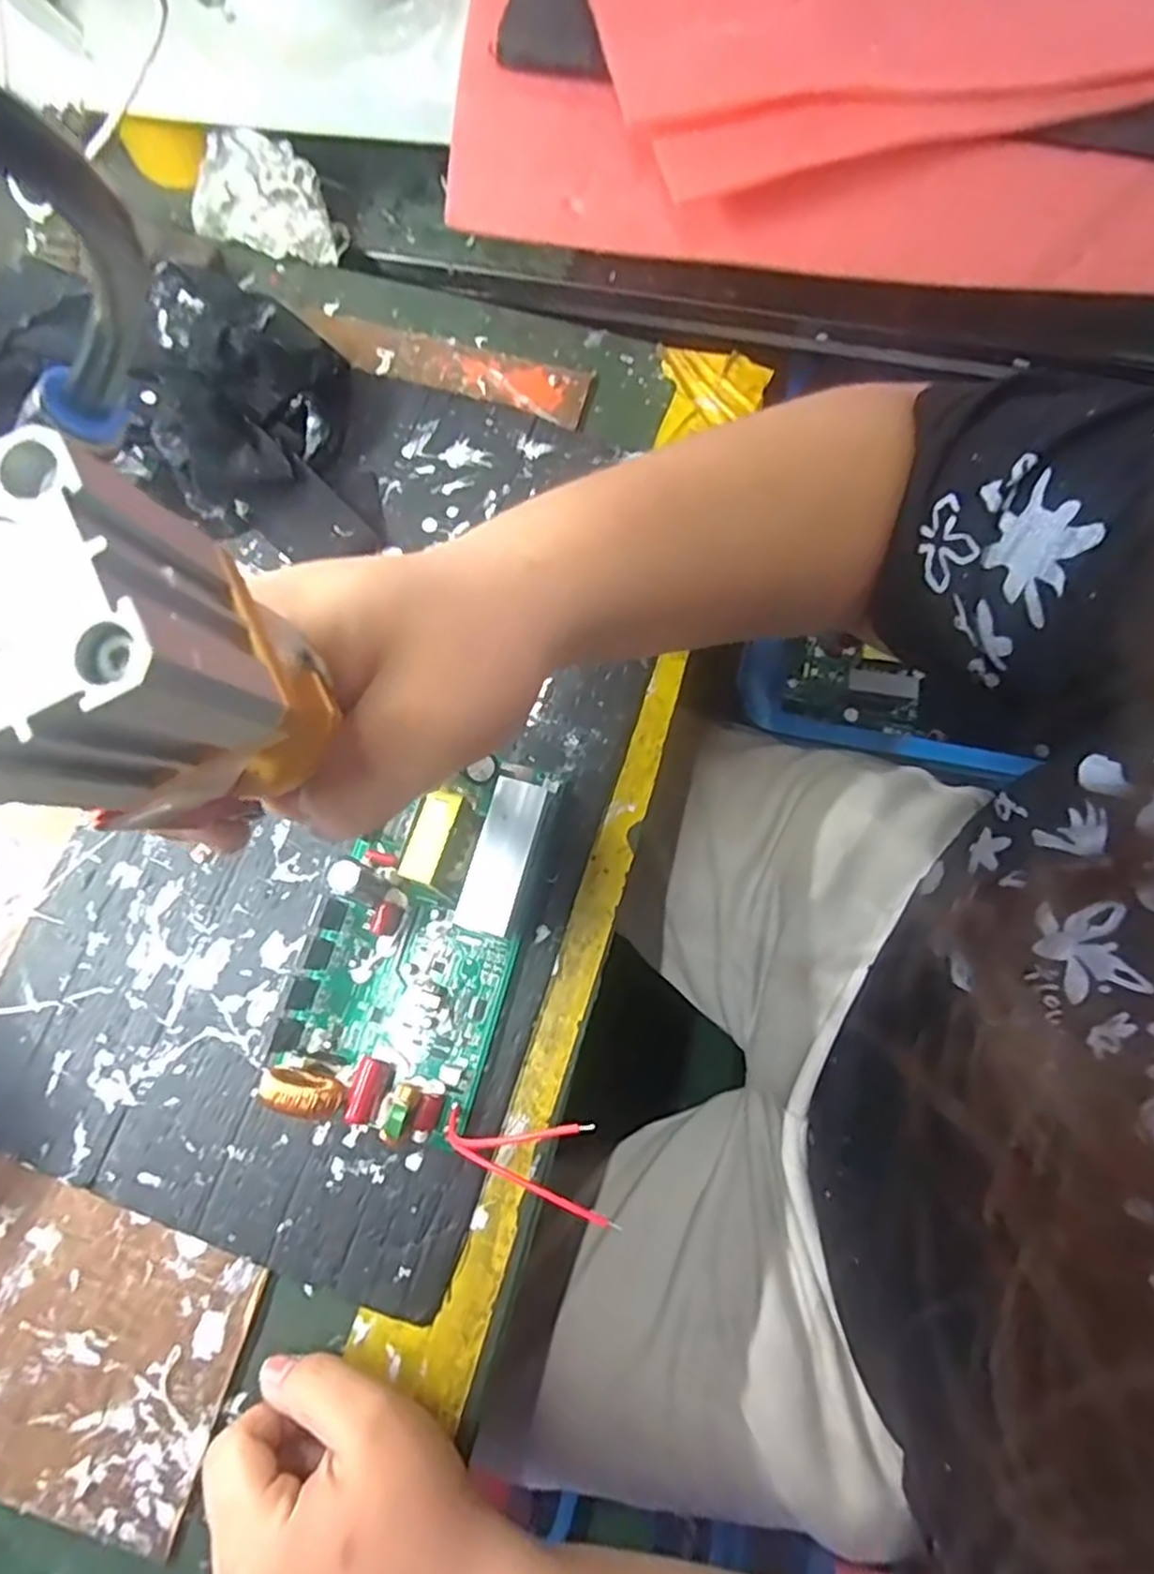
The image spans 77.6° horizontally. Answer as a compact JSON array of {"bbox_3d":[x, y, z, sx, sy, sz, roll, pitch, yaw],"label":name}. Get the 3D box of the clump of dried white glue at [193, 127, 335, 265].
[{"bbox_3d":[-0.207,-0.394,0.481,0.108,0.021,0.063,19,108,0],"label":"clump of dried white glue"}]

